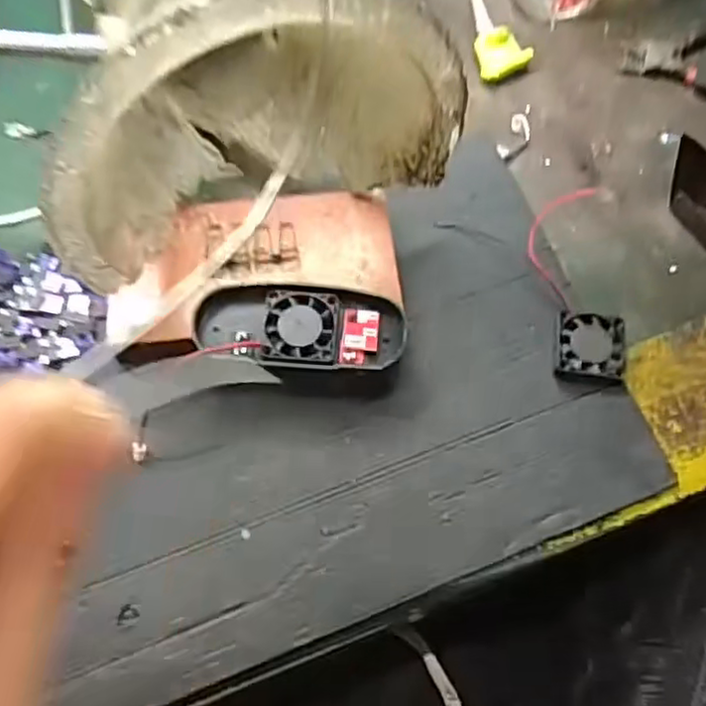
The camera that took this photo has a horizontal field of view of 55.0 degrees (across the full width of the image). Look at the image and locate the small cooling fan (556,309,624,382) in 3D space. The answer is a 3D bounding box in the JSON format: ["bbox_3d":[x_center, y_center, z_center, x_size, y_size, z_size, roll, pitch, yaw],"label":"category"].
[{"bbox_3d":[0.139,-0.003,0.399,0.038,0.013,0.038,6,67,2],"label":"small cooling fan"}]

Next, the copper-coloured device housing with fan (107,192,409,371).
[{"bbox_3d":[-0.053,-0.046,0.403,0.163,0.035,0.120,4,67,1],"label":"copper-coloured device housing with fan"}]

